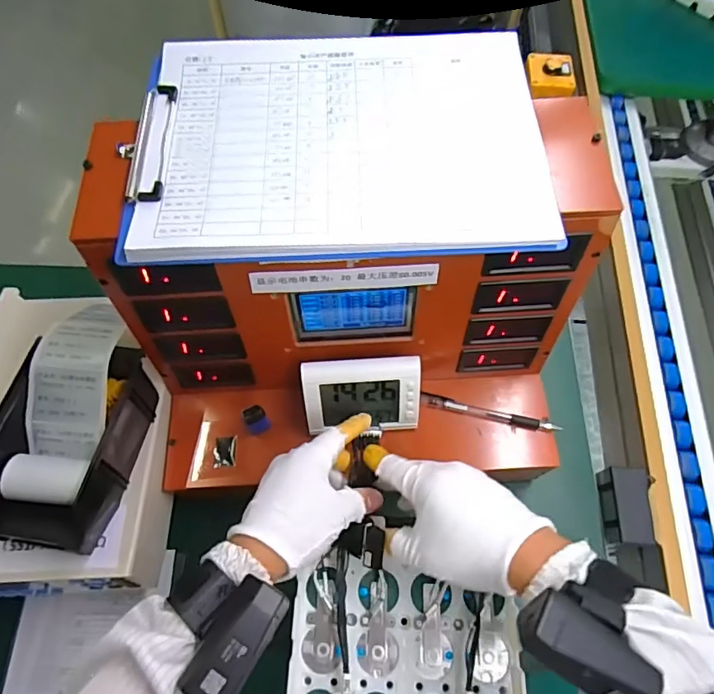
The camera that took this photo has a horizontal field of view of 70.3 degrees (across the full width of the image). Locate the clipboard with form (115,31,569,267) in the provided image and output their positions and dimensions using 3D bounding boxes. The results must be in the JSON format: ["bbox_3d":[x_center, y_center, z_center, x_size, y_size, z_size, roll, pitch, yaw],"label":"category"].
[{"bbox_3d":[-0.015,-0.162,0.394,0.304,0.018,0.219,-2,66,-1],"label":"clipboard with form"}]

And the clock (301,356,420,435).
[{"bbox_3d":[0.005,0.049,0.497,0.111,0.072,0.052,-4,66,-2],"label":"clock"}]

